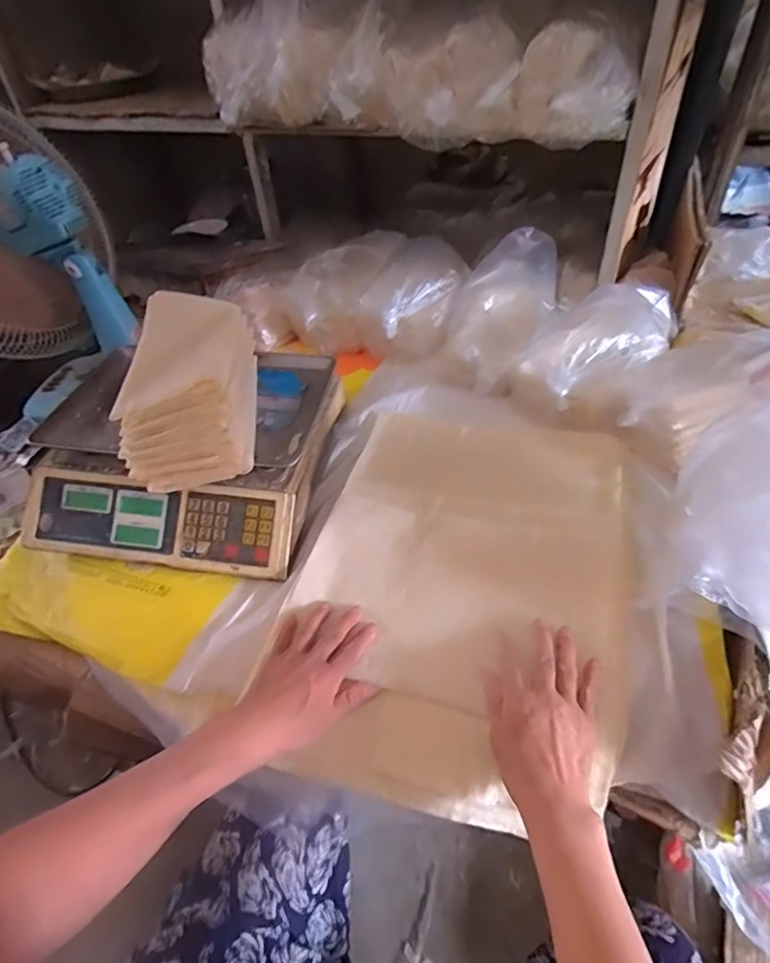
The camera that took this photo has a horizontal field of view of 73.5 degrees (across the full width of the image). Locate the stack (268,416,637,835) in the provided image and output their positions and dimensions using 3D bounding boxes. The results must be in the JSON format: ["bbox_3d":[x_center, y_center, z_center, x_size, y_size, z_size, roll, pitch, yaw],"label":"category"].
[{"bbox_3d":[0.082,0.093,0.564,0.341,0.040,0.463,5,48,13],"label":"stack"}]

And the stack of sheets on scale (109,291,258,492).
[{"bbox_3d":[-0.219,-0.119,0.602,0.117,0.112,0.234,-7,43,-1],"label":"stack of sheets on scale"}]

